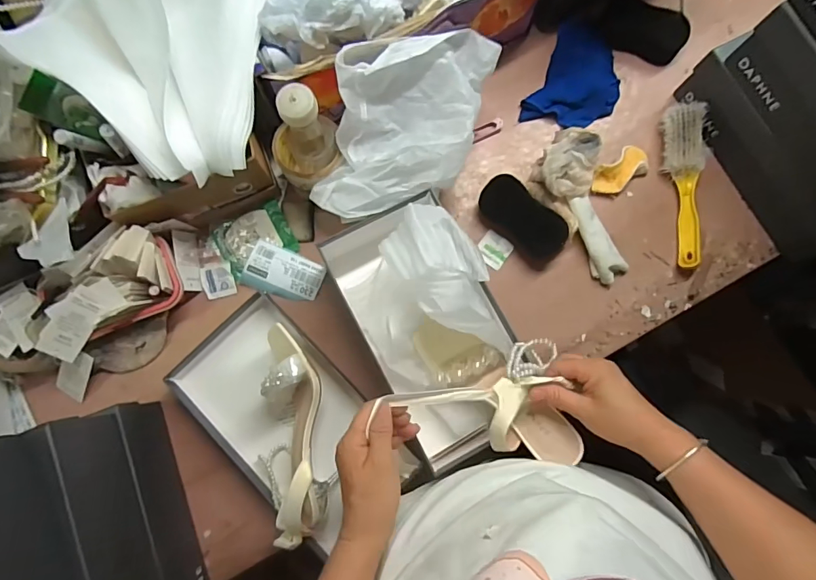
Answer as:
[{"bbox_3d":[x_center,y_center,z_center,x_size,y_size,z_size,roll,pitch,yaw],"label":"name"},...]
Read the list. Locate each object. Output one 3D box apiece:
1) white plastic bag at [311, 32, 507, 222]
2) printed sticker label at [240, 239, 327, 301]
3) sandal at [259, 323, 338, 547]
[{"bbox_3d":[-0.006,-0.194,0.526,0.164,0.102,0.216,16,81,1],"label":"white plastic bag"},{"bbox_3d":[-0.168,-0.021,0.603,0.097,0.012,0.064,22,81,2],"label":"printed sticker label"},{"bbox_3d":[-0.141,0.170,0.537,0.084,0.085,0.232,-4,81,-2],"label":"sandal"}]

